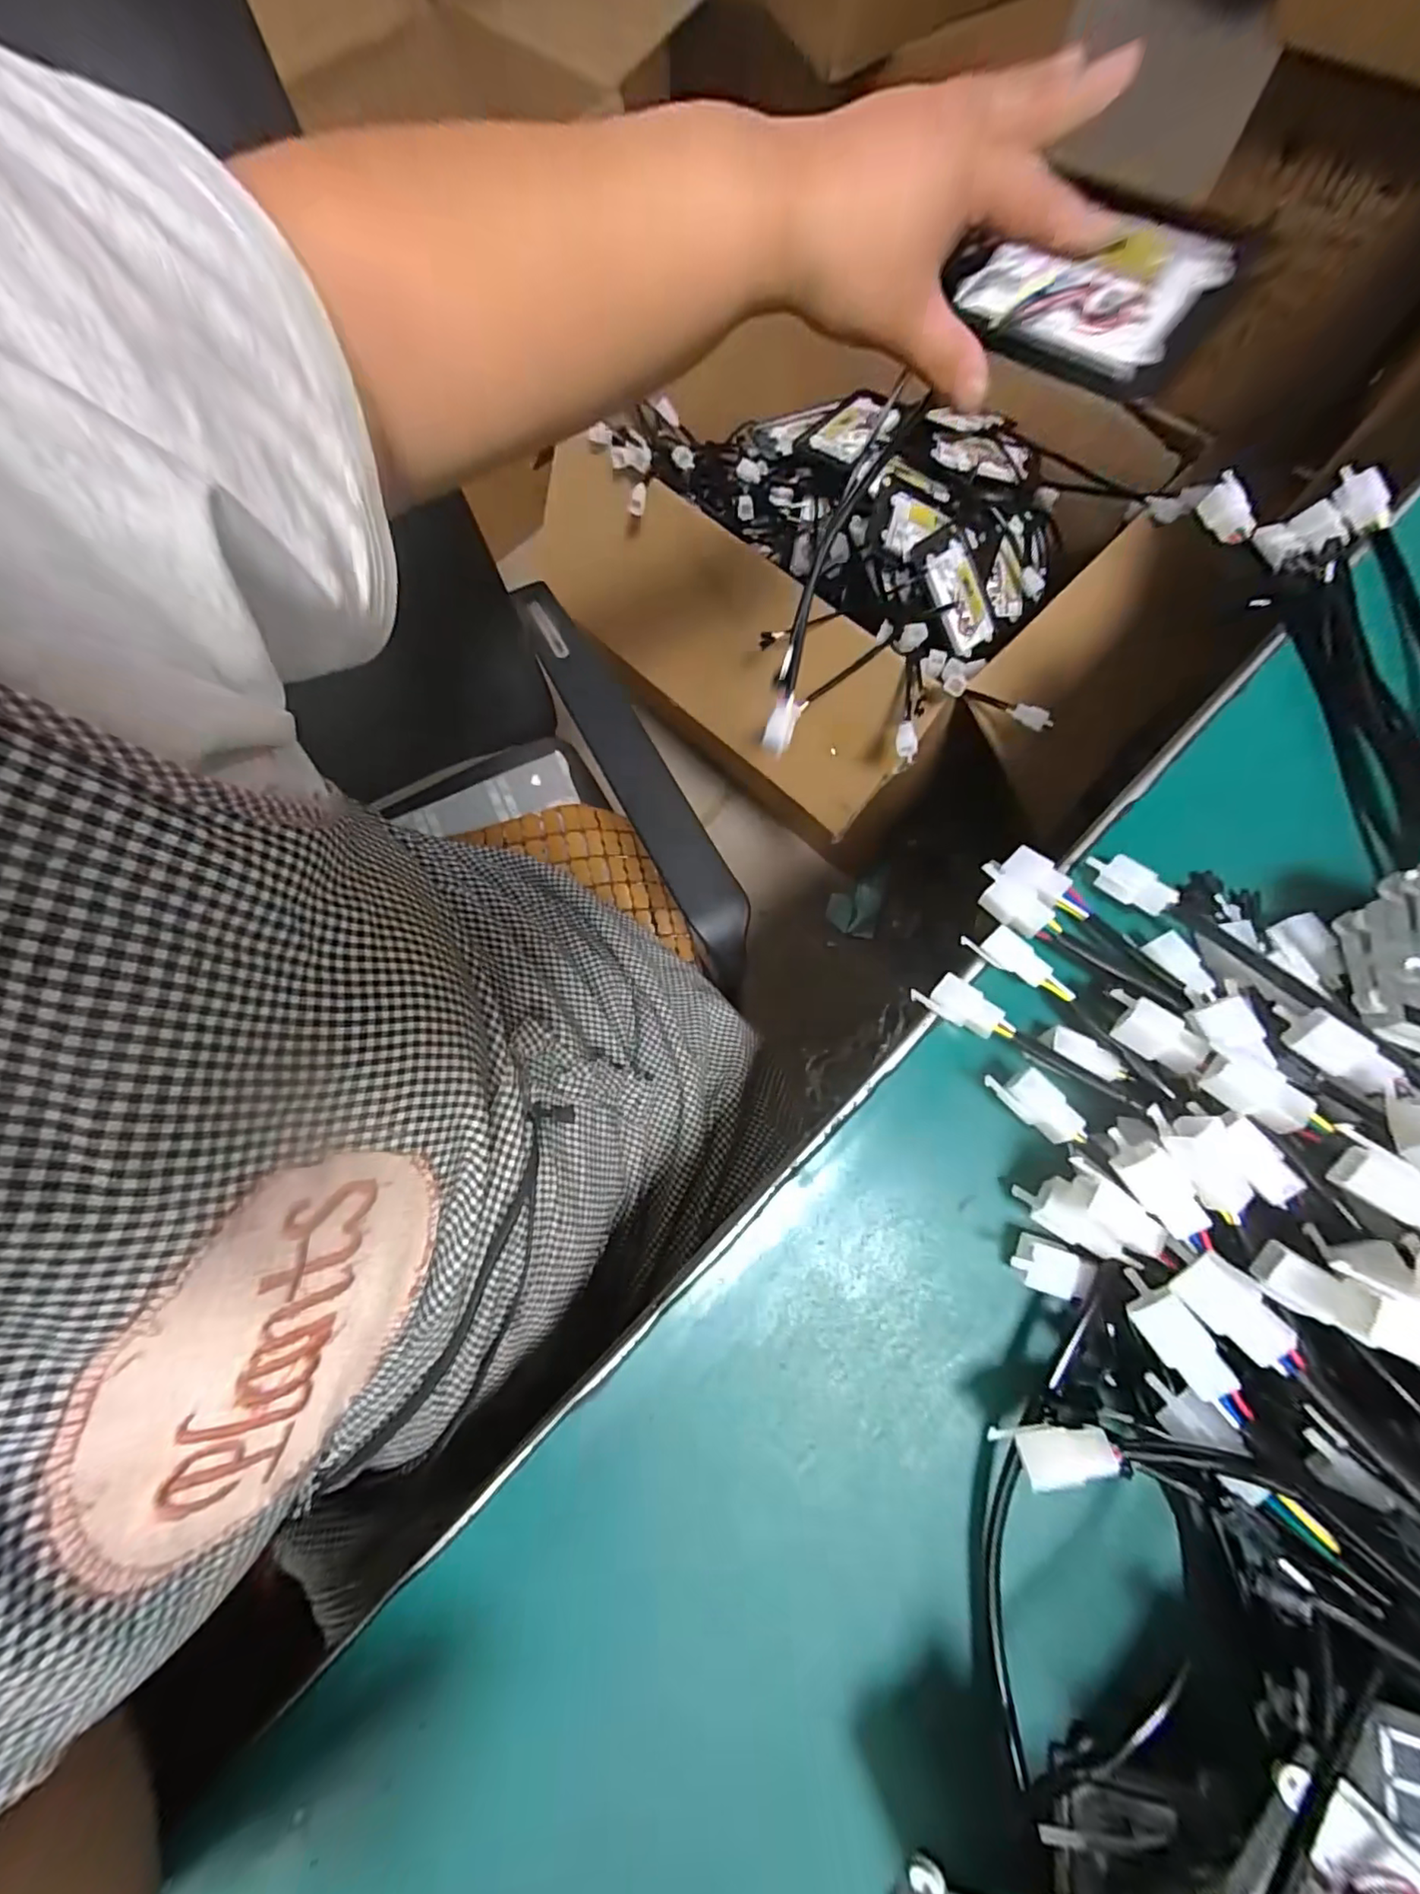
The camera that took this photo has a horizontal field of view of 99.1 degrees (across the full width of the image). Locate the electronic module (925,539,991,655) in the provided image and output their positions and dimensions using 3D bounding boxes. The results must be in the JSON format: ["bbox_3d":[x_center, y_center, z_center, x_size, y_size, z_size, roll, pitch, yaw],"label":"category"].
[{"bbox_3d":[0.292,-0.404,0.707,0.059,0.012,0.113,-37,109,-4],"label":"electronic module"}]

